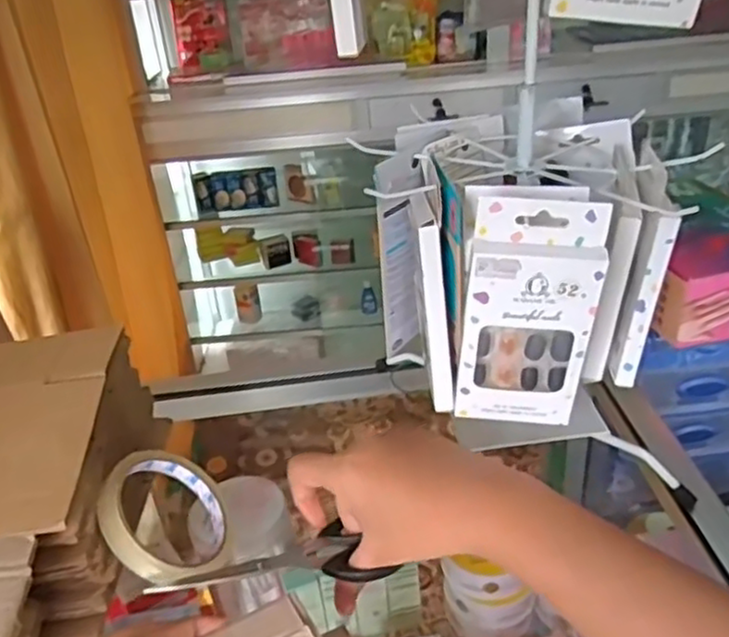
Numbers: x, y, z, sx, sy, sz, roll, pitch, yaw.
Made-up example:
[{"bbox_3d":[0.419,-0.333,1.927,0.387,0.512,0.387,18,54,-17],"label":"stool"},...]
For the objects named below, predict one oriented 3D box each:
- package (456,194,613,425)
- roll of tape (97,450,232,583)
[{"bbox_3d":[0.090,0.002,0.389,0.070,0.139,0.017,4,33,7],"label":"package"},{"bbox_3d":[-0.128,0.128,0.459,0.093,0.014,0.088,5,46,-58],"label":"roll of tape"}]

